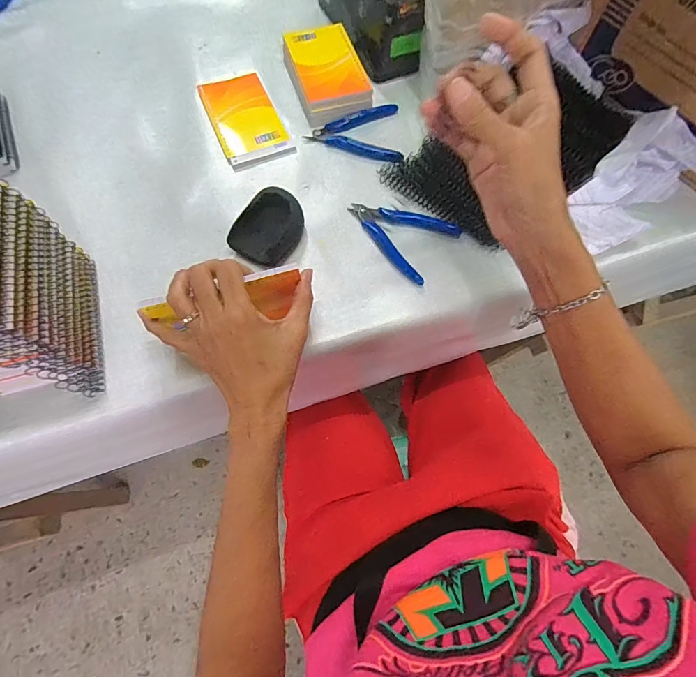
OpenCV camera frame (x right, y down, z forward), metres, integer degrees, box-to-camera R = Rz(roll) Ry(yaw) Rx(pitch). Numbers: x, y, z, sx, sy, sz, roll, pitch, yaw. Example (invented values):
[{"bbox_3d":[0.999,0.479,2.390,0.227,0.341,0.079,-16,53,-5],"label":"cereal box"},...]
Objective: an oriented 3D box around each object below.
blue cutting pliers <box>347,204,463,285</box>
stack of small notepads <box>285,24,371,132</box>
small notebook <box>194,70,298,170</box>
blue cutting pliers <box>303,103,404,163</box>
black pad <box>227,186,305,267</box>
[{"bbox_3d":[0.055,-0.121,0.453,0.116,0.011,0.090,33,72,11],"label":"blue cutting pliers"},{"bbox_3d":[-0.027,-0.339,0.516,0.084,0.031,0.134,-18,70,-8],"label":"stack of small notepads"},{"bbox_3d":[-0.129,-0.275,0.501,0.080,0.007,0.141,-24,71,-10],"label":"small notebook"},{"bbox_3d":[0.020,-0.262,0.501,0.116,0.014,0.078,20,70,6],"label":"blue cutting pliers"},{"bbox_3d":[-0.084,-0.120,0.437,0.057,0.031,0.082,24,70,8],"label":"black pad"}]

